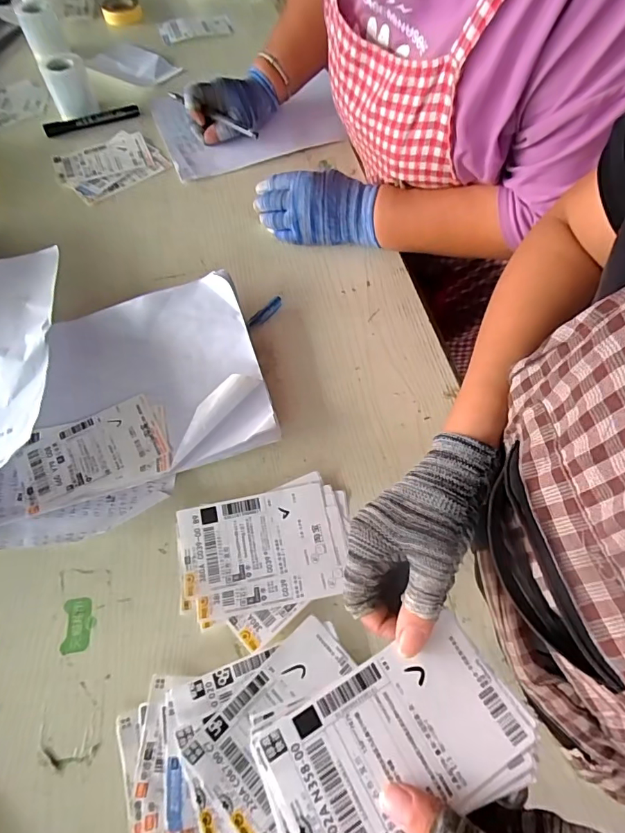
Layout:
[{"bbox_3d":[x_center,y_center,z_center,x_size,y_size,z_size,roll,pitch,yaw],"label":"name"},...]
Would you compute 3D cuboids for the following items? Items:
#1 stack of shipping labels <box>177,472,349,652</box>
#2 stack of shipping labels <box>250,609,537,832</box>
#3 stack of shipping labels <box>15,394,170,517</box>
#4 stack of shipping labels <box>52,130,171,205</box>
[{"bbox_3d":[-0.037,0.118,0.380,0.147,0.012,0.116,-14,66,-10],"label":"stack of shipping labels"},{"bbox_3d":[0.044,0.175,0.237,0.139,0.020,0.081,-21,68,-13],"label":"stack of shipping labels"},{"bbox_3d":[-0.205,0.032,0.419,0.132,0.005,0.084,-17,67,-12],"label":"stack of shipping labels"},{"bbox_3d":[-0.285,-0.355,0.627,0.135,0.006,0.111,-36,74,-14],"label":"stack of shipping labels"}]

